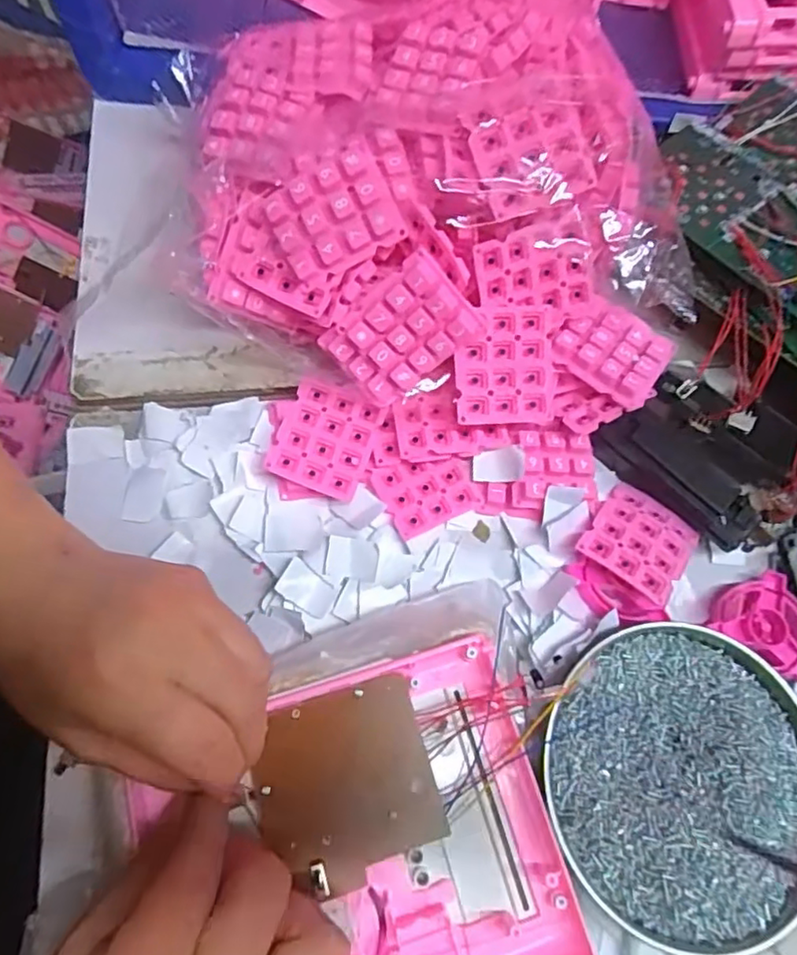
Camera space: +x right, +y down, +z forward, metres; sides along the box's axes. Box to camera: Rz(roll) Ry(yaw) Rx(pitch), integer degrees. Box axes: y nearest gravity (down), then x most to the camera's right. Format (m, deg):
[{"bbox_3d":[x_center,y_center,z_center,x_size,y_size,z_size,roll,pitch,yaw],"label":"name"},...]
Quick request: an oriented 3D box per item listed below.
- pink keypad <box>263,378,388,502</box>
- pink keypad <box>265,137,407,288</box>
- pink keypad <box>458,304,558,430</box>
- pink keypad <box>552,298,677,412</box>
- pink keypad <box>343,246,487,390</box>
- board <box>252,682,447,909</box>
[{"bbox_3d":[-0.039,-0.020,0.341,0.050,0.011,0.057,20,72,5],"label":"pink keypad"},{"bbox_3d":[-0.033,-0.127,0.300,0.058,0.010,0.053,-24,92,7],"label":"pink keypad"},{"bbox_3d":[0.057,-0.057,0.329,0.052,0.013,0.059,-1,95,-1],"label":"pink keypad"},{"bbox_3d":[0.116,-0.069,0.336,0.055,0.010,0.045,38,80,8],"label":"pink keypad"},{"bbox_3d":[0.007,-0.073,0.308,0.048,0.056,0.011,44,29,-19],"label":"pink keypad"},{"bbox_3d":[-0.022,0.129,0.262,0.072,0.009,0.070,-15,73,-6],"label":"board"}]

